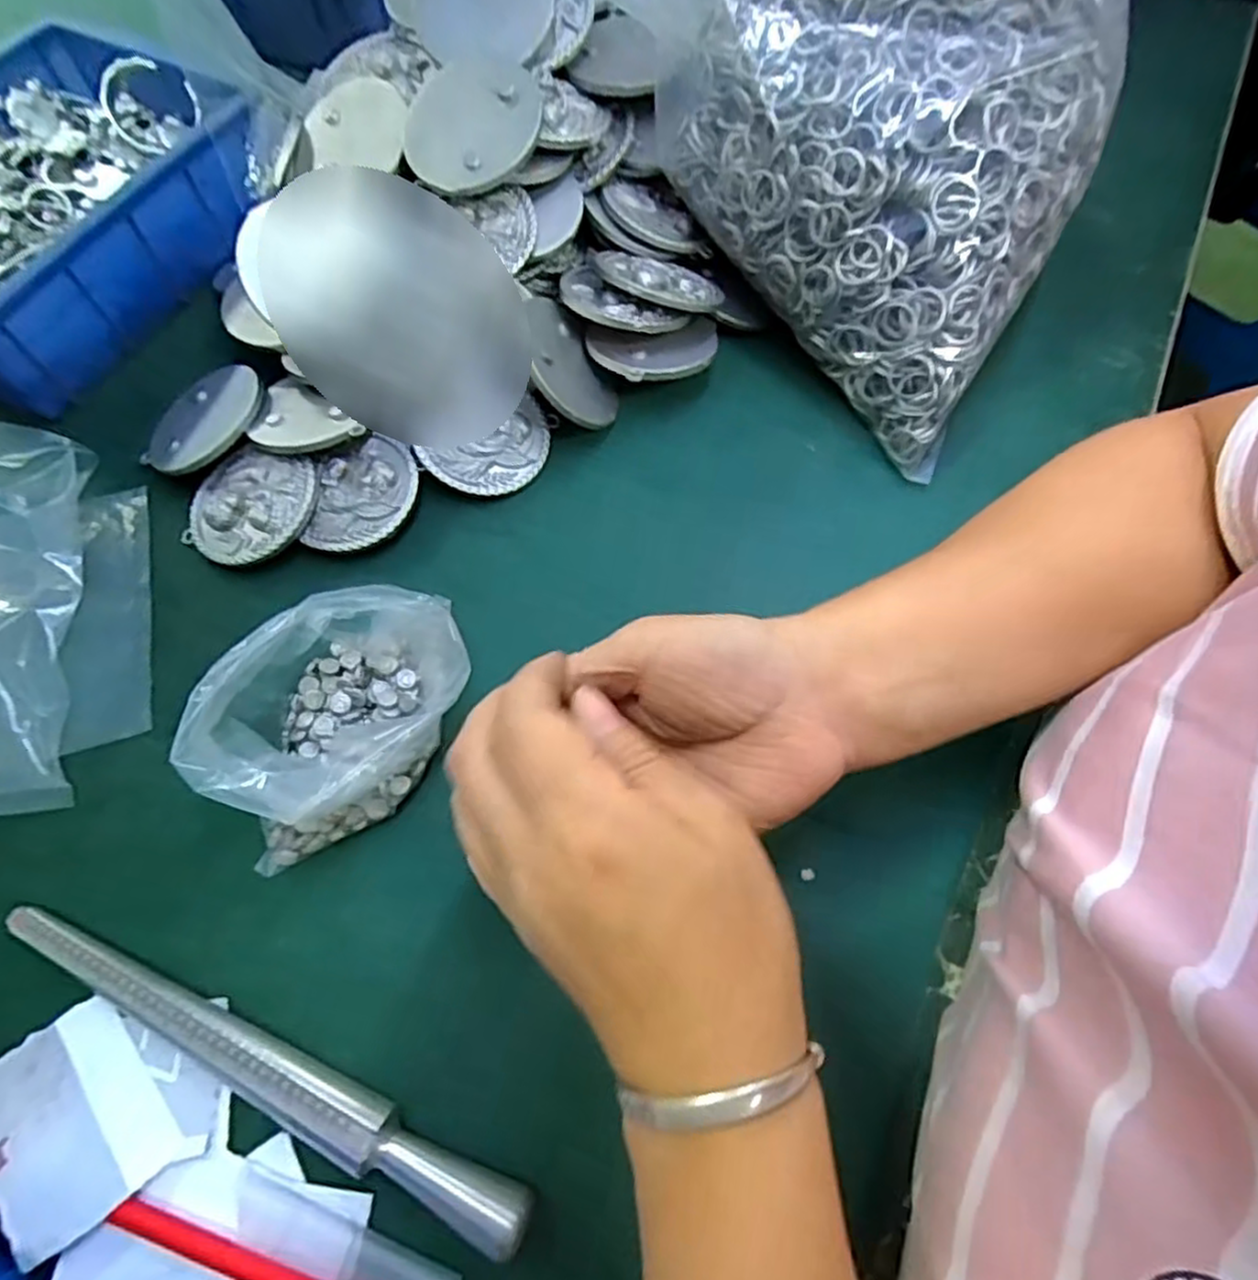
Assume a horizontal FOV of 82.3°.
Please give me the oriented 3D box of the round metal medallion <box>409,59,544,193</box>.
[{"bbox_3d":[-0.079,-0.262,0.363,0.068,0.008,0.072,-2,79,10],"label":"round metal medallion"}]

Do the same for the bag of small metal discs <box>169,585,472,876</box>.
[{"bbox_3d":[-0.128,0.027,0.306,0.080,0.071,0.121,29,69,13],"label":"bag of small metal discs"}]

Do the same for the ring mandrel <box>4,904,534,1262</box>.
[{"bbox_3d":[-0.142,0.159,0.272,0.232,0.018,0.019,23,68,11],"label":"ring mandrel"}]

